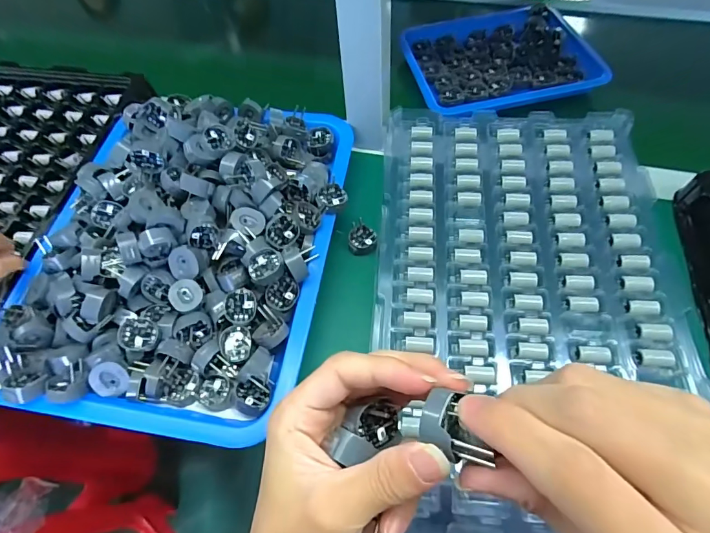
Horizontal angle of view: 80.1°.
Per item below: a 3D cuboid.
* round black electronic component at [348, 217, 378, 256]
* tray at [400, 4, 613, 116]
[{"bbox_3d":[0.008,-0.028,0.399,0.026,0.014,0.032,1,59,4],"label":"round black electronic component"},{"bbox_3d":[0.171,-0.262,0.521,0.205,0.035,0.174,-12,59,-4],"label":"tray"}]

